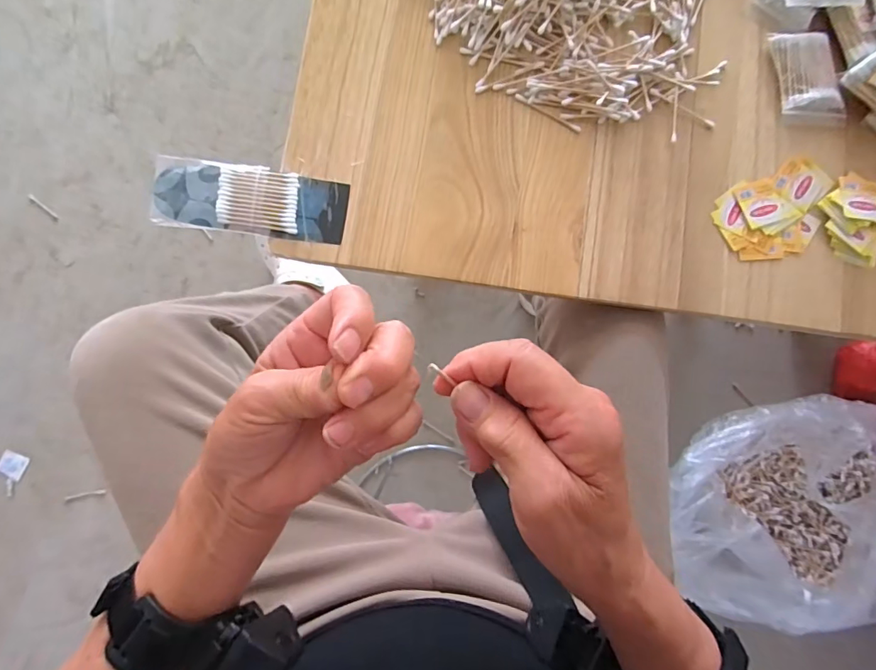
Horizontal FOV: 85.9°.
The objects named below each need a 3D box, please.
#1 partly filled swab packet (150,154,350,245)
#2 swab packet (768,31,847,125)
[{"bbox_3d":[-0.176,-0.126,0.439,0.177,0.011,0.064,6,83,-1],"label":"partly filled swab packet"},{"bbox_3d":[0.359,-0.248,0.457,0.059,0.019,0.092,-5,84,-2],"label":"swab packet"}]

